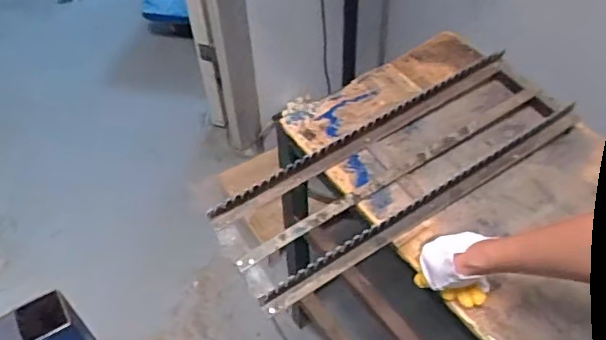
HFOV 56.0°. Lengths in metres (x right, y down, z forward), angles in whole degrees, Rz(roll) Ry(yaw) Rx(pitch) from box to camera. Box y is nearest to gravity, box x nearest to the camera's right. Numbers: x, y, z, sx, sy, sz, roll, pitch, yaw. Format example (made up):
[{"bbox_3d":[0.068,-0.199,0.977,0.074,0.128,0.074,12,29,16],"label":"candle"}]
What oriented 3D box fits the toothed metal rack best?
[{"bbox_3d":[0.157,-0.008,0.889,0.606,0.041,0.194,-28,56,-20],"label":"toothed metal rack"}]

